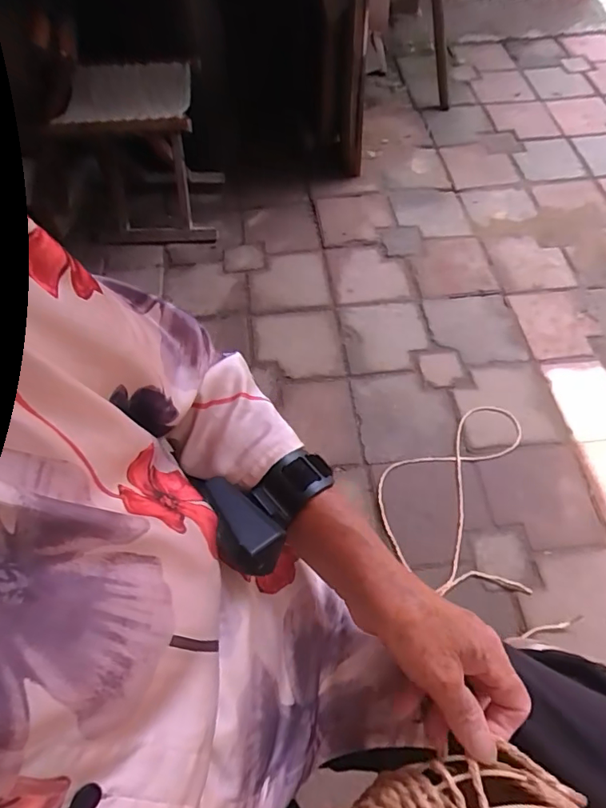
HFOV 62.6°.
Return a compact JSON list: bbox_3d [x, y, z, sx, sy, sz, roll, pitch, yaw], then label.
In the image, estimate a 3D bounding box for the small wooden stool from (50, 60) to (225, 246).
[{"bbox_3d":[-0.377,-0.587,1.199,0.293,0.338,0.240,0,60,1],"label":"small wooden stool"}]

